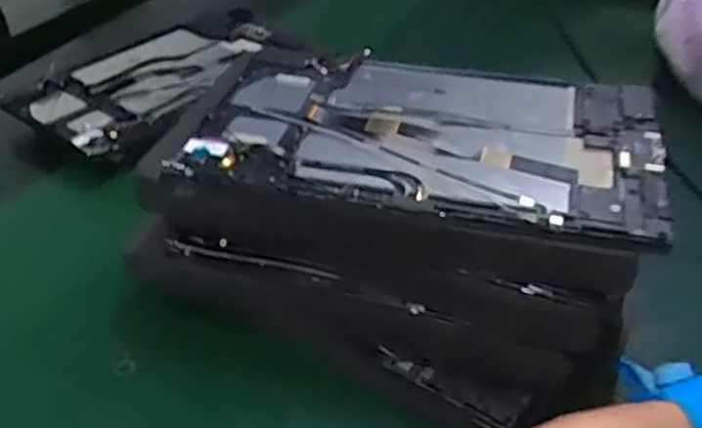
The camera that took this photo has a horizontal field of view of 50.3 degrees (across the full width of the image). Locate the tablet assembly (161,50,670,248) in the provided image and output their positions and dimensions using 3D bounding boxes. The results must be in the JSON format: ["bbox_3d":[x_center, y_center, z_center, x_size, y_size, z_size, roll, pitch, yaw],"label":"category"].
[{"bbox_3d":[0.040,-0.045,0.402,0.236,0.012,0.145,9,39,14],"label":"tablet assembly"}]

